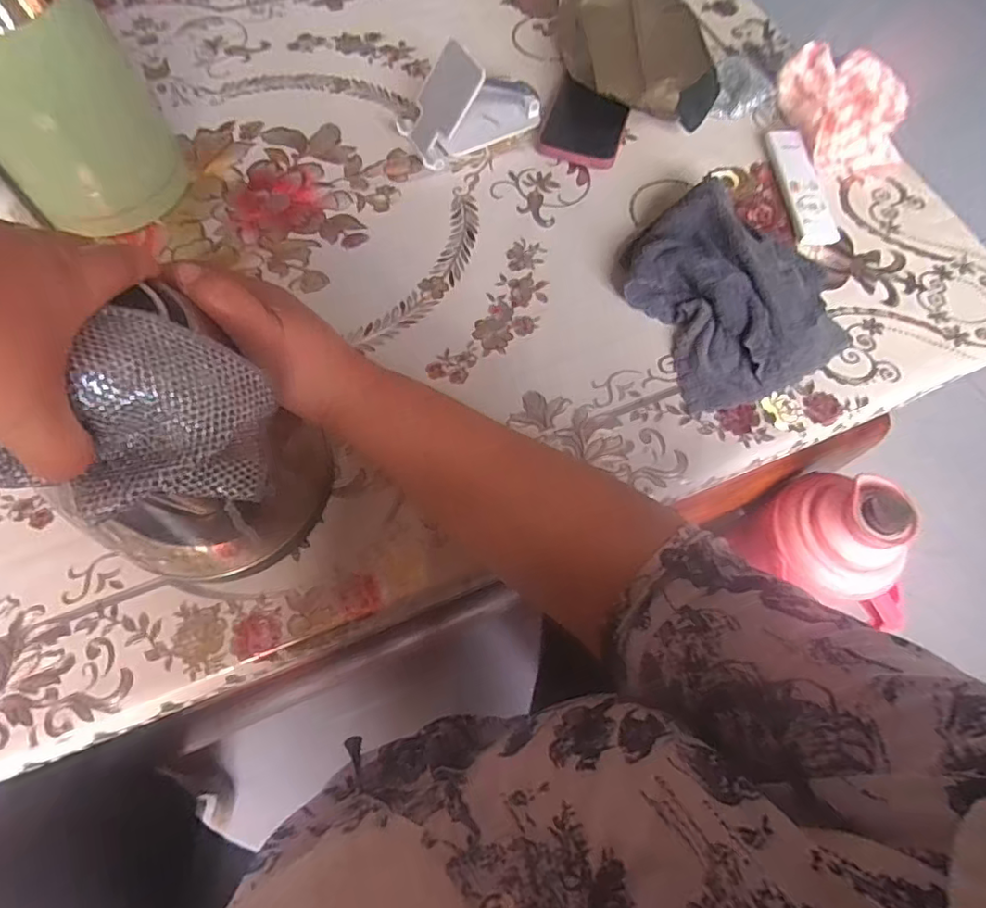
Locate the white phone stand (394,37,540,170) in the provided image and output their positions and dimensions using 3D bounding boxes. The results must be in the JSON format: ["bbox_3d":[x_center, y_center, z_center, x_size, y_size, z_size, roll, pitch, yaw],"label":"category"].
[{"bbox_3d":[-0.019,-0.345,0.543,0.133,0.075,0.068,-26,71,-13],"label":"white phone stand"}]

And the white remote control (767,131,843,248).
[{"bbox_3d":[0.301,-0.263,0.552,0.040,0.016,0.134,-5,67,-5],"label":"white remote control"}]

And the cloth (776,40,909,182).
[{"bbox_3d":[0.366,-0.354,0.572,0.128,0.034,0.130,-16,90,-8],"label":"cloth"}]

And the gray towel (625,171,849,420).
[{"bbox_3d":[0.210,-0.146,0.485,0.172,0.048,0.188,-21,70,-11],"label":"gray towel"}]

